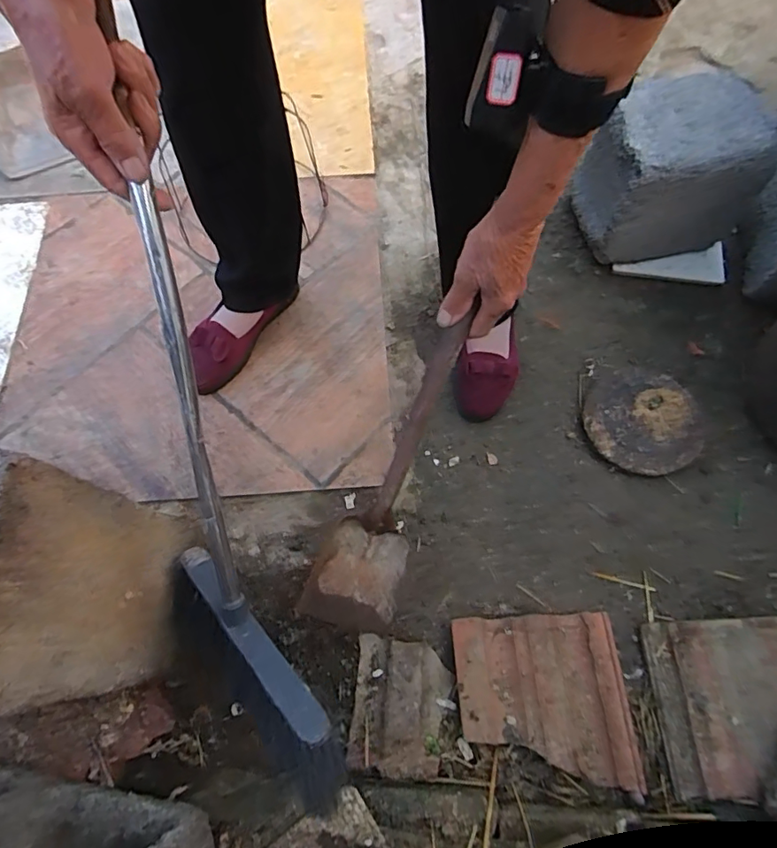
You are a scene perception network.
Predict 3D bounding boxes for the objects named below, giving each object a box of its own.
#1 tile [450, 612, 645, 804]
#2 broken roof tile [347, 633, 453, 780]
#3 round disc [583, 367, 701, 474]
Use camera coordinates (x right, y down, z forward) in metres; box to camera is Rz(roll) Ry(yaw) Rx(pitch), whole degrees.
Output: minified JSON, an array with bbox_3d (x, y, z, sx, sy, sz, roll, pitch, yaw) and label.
[{"bbox_3d":[0.193,0.345,0.640,0.212,0.039,0.194,-3,69,-1],"label":"tile"},{"bbox_3d":[0.014,0.347,0.630,0.112,0.035,0.142,7,69,3],"label":"broken roof tile"},{"bbox_3d":[0.387,-0.008,0.783,0.163,0.027,0.167,0,69,0],"label":"round disc"}]

